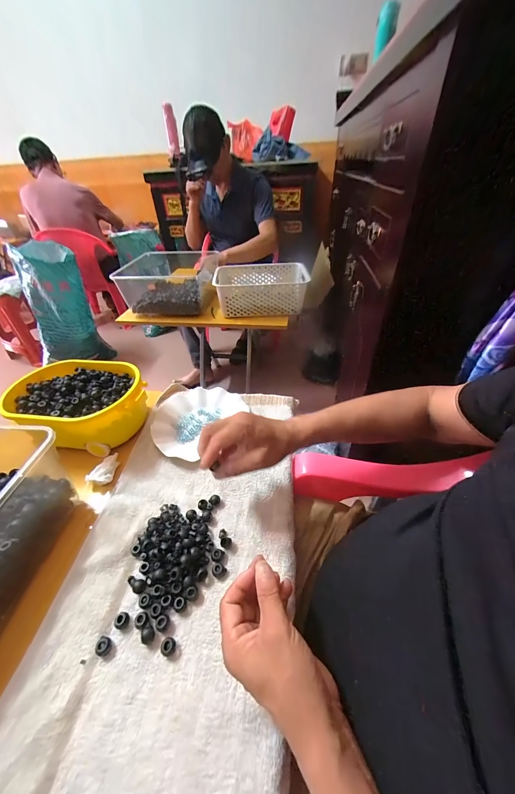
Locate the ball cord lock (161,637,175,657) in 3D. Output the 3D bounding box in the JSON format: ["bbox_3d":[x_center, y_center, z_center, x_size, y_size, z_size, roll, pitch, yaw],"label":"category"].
[{"bbox_3d":[-0.097,0.269,0.297,0.015,0.011,0.015,-2,40,2],"label":"ball cord lock"}]

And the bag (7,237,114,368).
[{"bbox_3d":[-1.048,-0.440,1.450,0.345,0.584,0.283,-27,46,-25],"label":"bag"}]

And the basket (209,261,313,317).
[{"bbox_3d":[0.014,-0.373,0.956,0.300,0.109,0.210,-3,40,0],"label":"basket"}]

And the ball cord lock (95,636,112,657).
[{"bbox_3d":[-0.168,0.272,0.299,0.013,0.013,0.015,15,44,21],"label":"ball cord lock"}]

